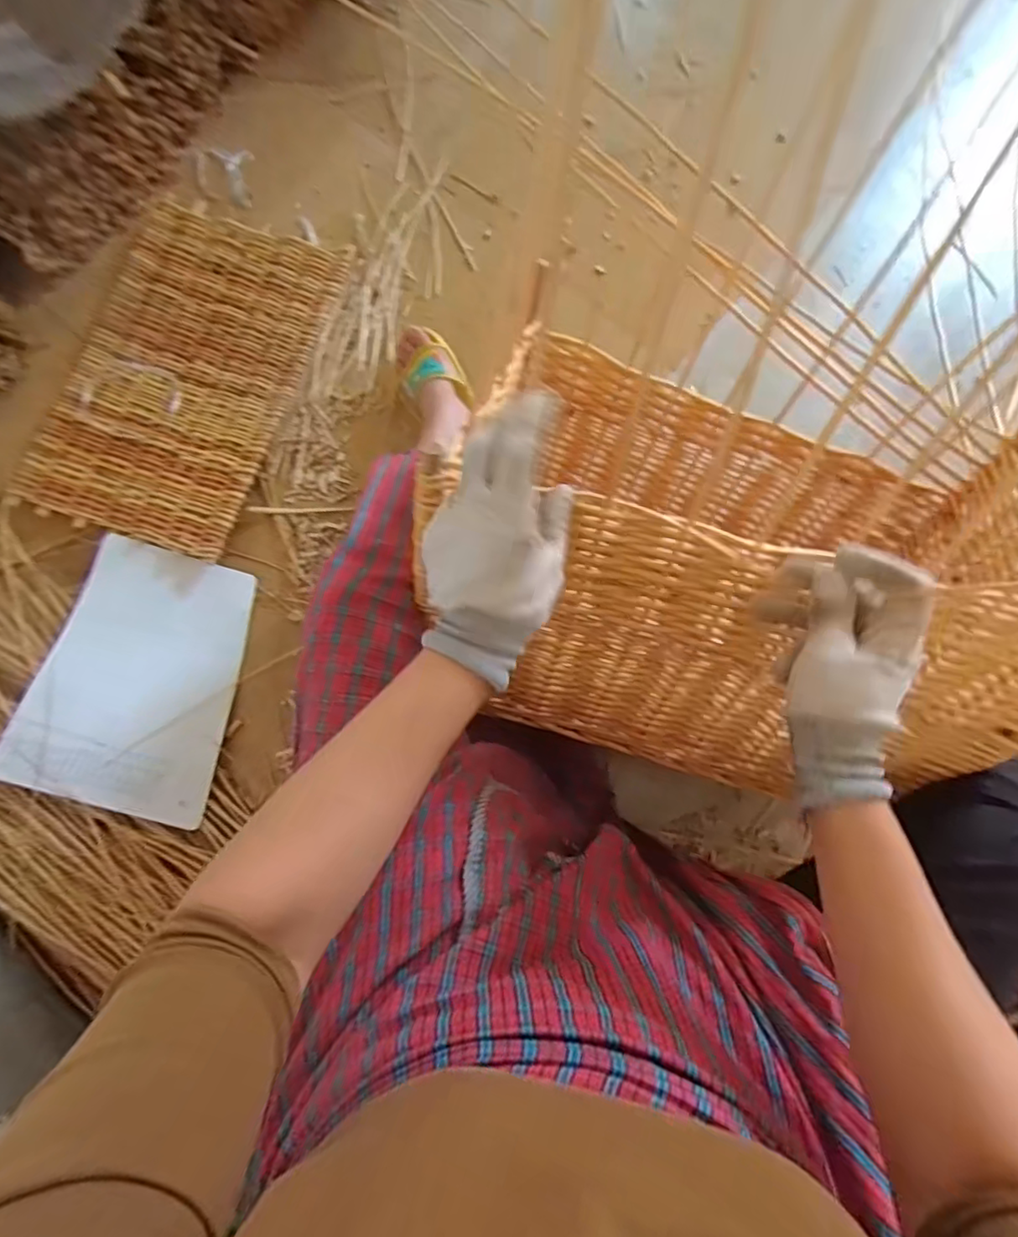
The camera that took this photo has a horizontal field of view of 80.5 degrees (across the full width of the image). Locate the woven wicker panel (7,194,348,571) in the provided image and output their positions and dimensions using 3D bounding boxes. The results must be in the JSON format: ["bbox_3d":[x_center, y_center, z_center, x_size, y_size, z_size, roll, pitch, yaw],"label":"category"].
[{"bbox_3d":[-0.481,-0.375,0.911,0.319,0.027,0.528,18,76,-8],"label":"woven wicker panel"}]

